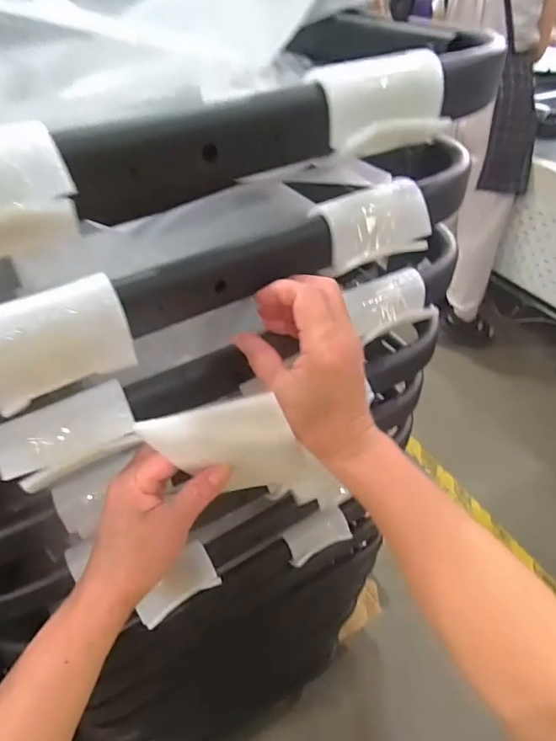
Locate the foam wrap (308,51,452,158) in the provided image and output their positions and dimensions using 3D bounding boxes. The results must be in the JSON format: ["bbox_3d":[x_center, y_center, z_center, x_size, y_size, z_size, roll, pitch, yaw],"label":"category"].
[{"bbox_3d":[0.061,-0.153,0.277,0.083,0.046,0.027,-21,47,-20],"label":"foam wrap"}]

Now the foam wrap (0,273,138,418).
[{"bbox_3d":[-0.124,-0.015,0.261,0.079,0.053,0.023,-23,47,-22],"label":"foam wrap"}]

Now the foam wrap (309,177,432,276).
[{"bbox_3d":[0.067,-0.102,0.337,0.084,0.041,0.034,-20,46,-19],"label":"foam wrap"}]

